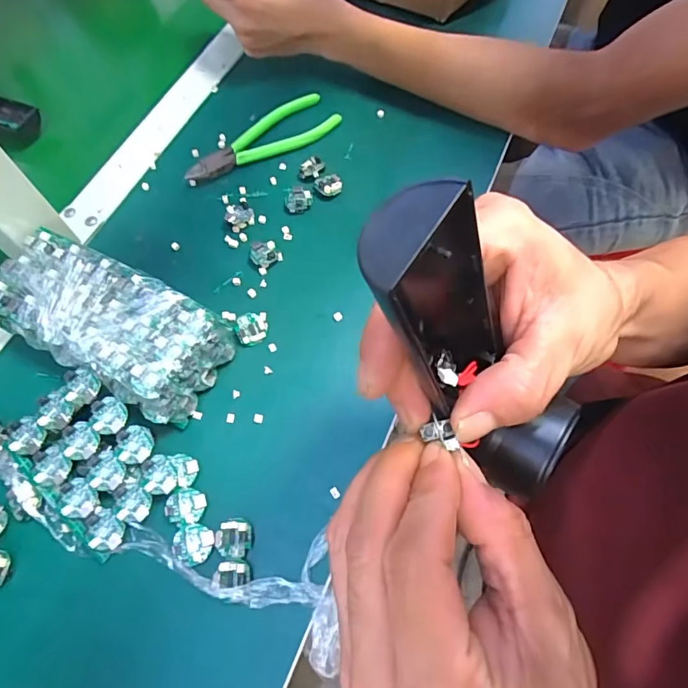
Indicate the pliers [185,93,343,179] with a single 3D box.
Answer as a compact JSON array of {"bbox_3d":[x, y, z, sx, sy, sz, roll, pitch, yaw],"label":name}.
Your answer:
[{"bbox_3d":[-0.075,-0.193,0.451,0.153,0.015,0.049,-36,71,-15],"label":"pliers"}]

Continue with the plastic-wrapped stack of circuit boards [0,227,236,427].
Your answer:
[{"bbox_3d":[-0.169,-0.014,0.345,0.164,0.043,0.079,27,68,11],"label":"plastic-wrapped stack of circuit boards"}]

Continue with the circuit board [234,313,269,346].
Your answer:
[{"bbox_3d":[-0.070,-0.012,0.362,0.023,0.009,0.024,-11,66,-6],"label":"circuit board"}]

